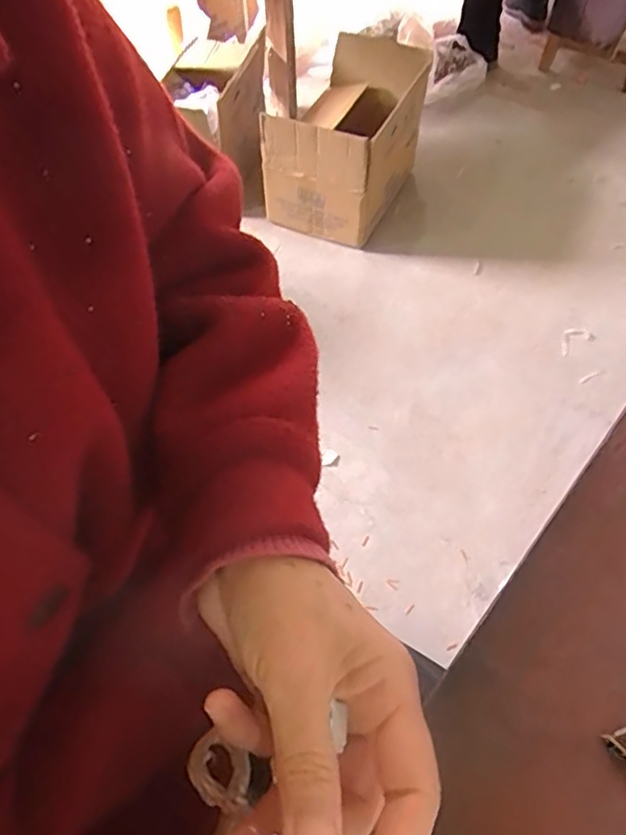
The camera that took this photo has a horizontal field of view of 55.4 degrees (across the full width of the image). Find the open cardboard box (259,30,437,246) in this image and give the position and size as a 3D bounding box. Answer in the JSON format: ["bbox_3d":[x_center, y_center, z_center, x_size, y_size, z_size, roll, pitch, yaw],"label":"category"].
[{"bbox_3d":[0.098,-0.716,1.525,0.282,0.262,0.495,21,60,14],"label":"open cardboard box"}]

